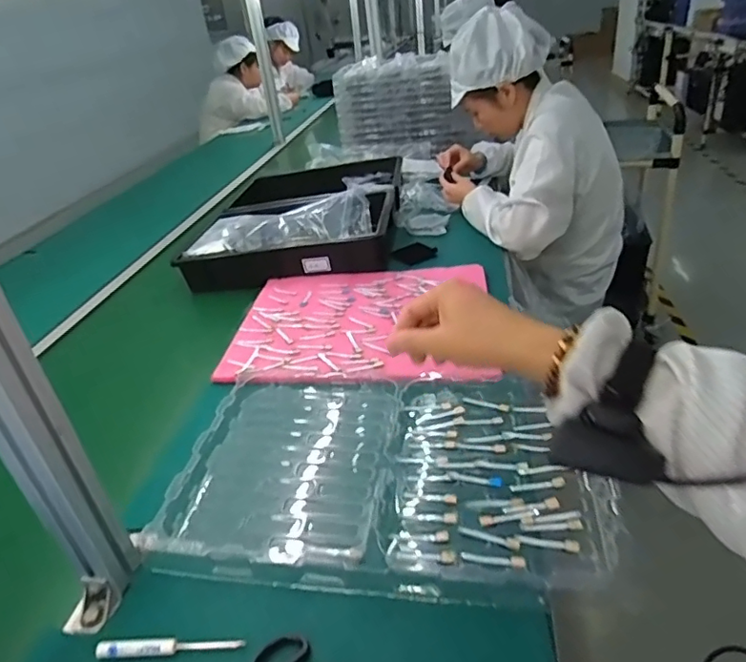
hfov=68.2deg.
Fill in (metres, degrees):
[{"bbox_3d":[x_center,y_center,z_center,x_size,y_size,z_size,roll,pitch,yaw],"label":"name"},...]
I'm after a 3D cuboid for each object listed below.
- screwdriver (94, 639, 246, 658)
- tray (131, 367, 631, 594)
[{"bbox_3d":[-0.181,0.280,0.487,0.130,0.010,0.016,-6,31,4],"label":"screwdriver"},{"bbox_3d":[0.010,0.157,0.639,0.465,0.033,0.320,-3,32,8],"label":"tray"}]

